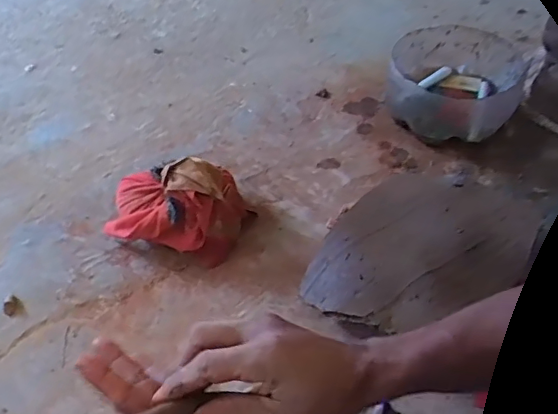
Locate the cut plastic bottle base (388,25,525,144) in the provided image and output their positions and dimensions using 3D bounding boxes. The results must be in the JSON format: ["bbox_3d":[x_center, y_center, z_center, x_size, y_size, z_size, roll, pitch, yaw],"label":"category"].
[{"bbox_3d":[0.329,-0.230,1.099,0.229,0.135,0.238,8,49,7],"label":"cut plastic bottle base"}]

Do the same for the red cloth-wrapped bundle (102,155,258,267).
[{"bbox_3d":[-0.159,-0.009,0.900,0.213,0.124,0.132,10,50,9],"label":"red cloth-wrapped bundle"}]

